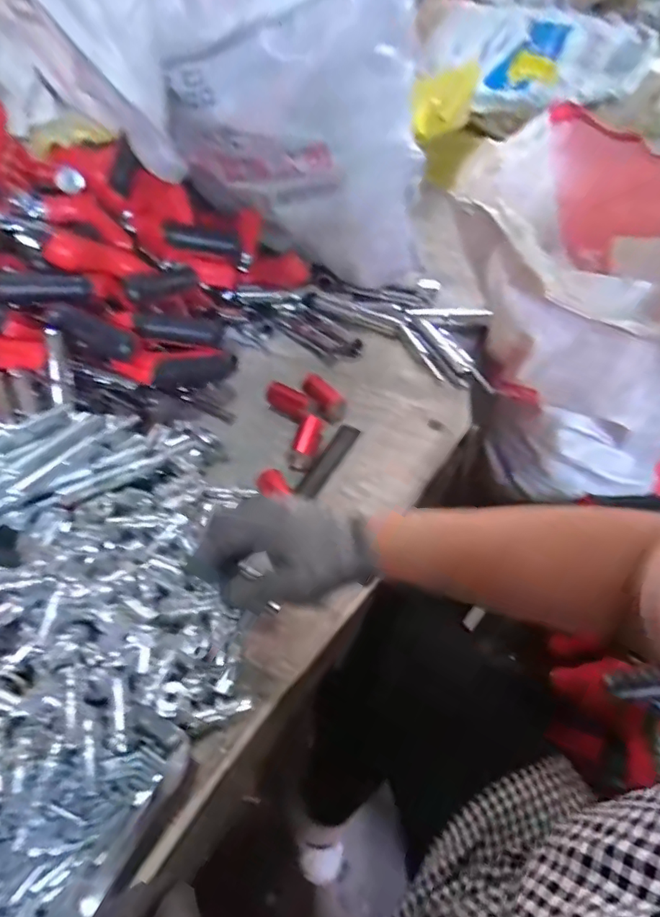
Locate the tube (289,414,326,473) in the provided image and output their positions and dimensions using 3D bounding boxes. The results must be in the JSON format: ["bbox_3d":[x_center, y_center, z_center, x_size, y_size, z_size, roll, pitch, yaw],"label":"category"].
[{"bbox_3d":[-0.027,-0.020,0.628,0.028,0.020,0.082,10,47,10],"label":"tube"}]

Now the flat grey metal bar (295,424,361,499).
[{"bbox_3d":[-0.001,0.002,0.621,0.024,0.008,0.125,22,45,14],"label":"flat grey metal bar"}]

